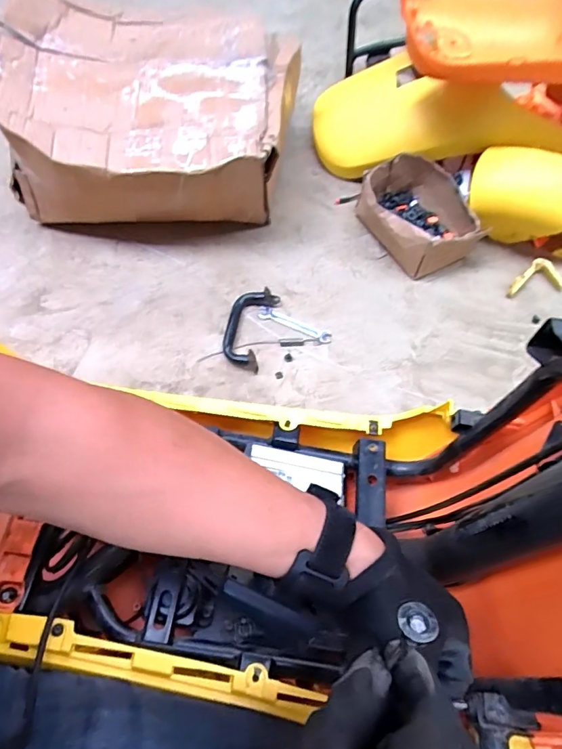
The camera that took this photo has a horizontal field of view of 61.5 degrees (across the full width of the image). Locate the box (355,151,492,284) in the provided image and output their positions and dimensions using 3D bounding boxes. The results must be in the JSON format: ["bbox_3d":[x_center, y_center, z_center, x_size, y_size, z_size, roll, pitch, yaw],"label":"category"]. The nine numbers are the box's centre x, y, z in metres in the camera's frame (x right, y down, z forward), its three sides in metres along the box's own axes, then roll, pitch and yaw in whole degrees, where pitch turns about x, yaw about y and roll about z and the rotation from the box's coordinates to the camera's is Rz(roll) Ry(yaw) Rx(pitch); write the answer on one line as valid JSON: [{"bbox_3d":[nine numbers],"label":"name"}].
[{"bbox_3d":[0.242,-0.286,0.863,0.168,0.090,0.207,-23,69,-12],"label":"box"}]

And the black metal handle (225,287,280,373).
[{"bbox_3d":[-0.054,-0.081,0.796,0.070,0.032,0.142,16,66,5],"label":"black metal handle"}]

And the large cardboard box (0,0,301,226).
[{"bbox_3d":[-0.211,-0.423,0.794,0.428,0.204,0.320,8,66,2],"label":"large cardboard box"}]

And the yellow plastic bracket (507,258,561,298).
[{"bbox_3d":[0.460,-0.159,0.851,0.089,0.037,0.067,-39,73,-17],"label":"yellow plastic bracket"}]

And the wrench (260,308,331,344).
[{"bbox_3d":[0.024,-0.084,0.809,0.126,0.007,0.023,21,67,7],"label":"wrench"}]

